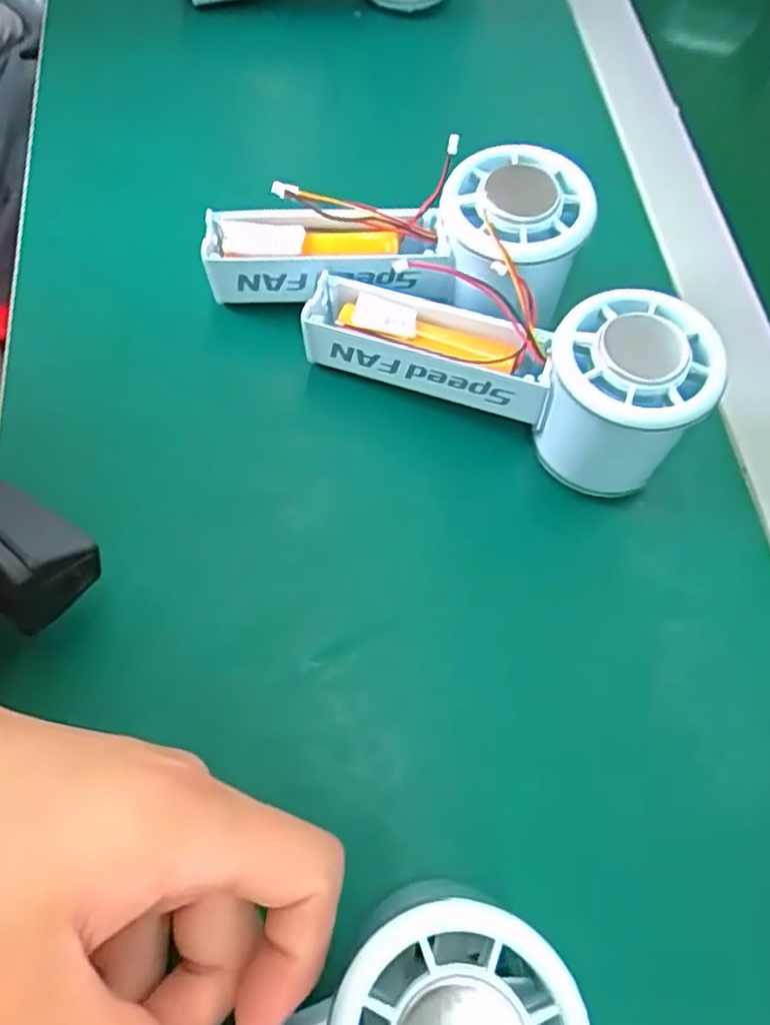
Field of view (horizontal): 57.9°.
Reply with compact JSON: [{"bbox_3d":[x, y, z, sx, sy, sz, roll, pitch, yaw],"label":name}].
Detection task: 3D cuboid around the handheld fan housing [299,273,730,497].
[{"bbox_3d":[0.043,-0.062,0.266,0.146,0.067,0.060,30,71,7],"label":"handheld fan housing"}]

